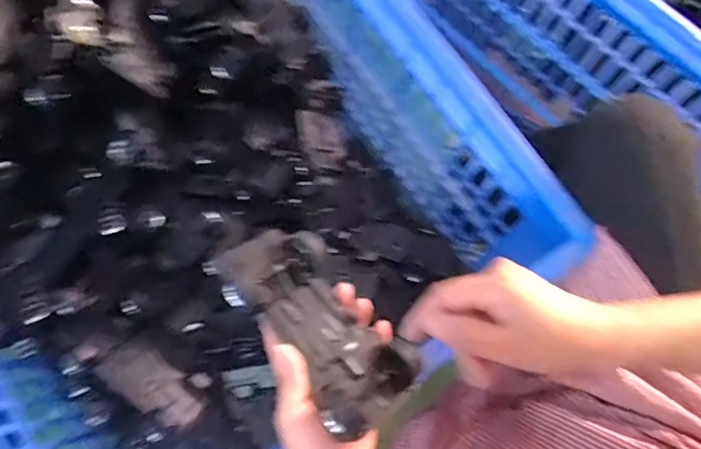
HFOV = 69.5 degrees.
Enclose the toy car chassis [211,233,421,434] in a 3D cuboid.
[{"bbox_3d":[-0.029,0.078,0.430,0.087,0.033,0.186,-40,72,-12],"label":"toy car chassis"}]

